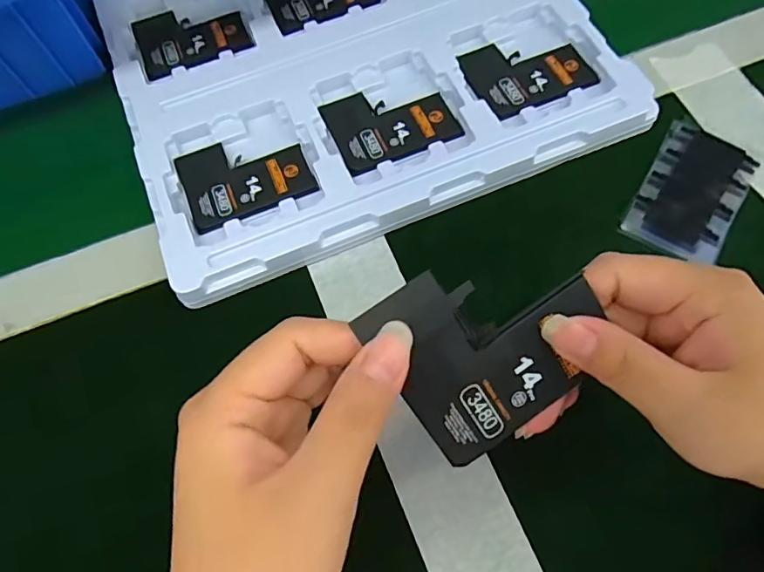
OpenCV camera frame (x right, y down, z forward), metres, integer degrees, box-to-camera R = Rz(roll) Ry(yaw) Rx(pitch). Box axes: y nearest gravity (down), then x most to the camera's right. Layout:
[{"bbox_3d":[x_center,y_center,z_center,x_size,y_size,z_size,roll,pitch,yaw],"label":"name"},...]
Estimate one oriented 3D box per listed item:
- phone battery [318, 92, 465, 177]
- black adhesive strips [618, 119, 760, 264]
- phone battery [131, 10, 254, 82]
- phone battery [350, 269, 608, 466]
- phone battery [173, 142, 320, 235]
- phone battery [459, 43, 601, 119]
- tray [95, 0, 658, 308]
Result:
[{"bbox_3d":[0.005,-0.111,0.344,0.079,0.004,0.064,-22,70,-6],"label":"phone battery"},{"bbox_3d":[0.195,-0.060,0.326,0.057,0.004,0.098,30,73,13],"label":"black adhesive strips"},{"bbox_3d":[-0.144,-0.190,0.394,0.079,0.006,0.068,-22,70,-6],"label":"phone battery"},{"bbox_3d":[0.039,0.019,0.183,0.074,0.004,0.070,-35,108,-2],"label":"phone battery"},{"bbox_3d":[-0.088,-0.073,0.333,0.079,0.004,0.065,-22,70,-6],"label":"phone battery"},{"bbox_3d":[0.099,-0.148,0.355,0.080,0.004,0.063,-20,70,-5],"label":"phone battery"},{"bbox_3d":[-0.023,-0.168,0.367,0.316,0.020,0.285,-23,70,-7],"label":"tray"}]

